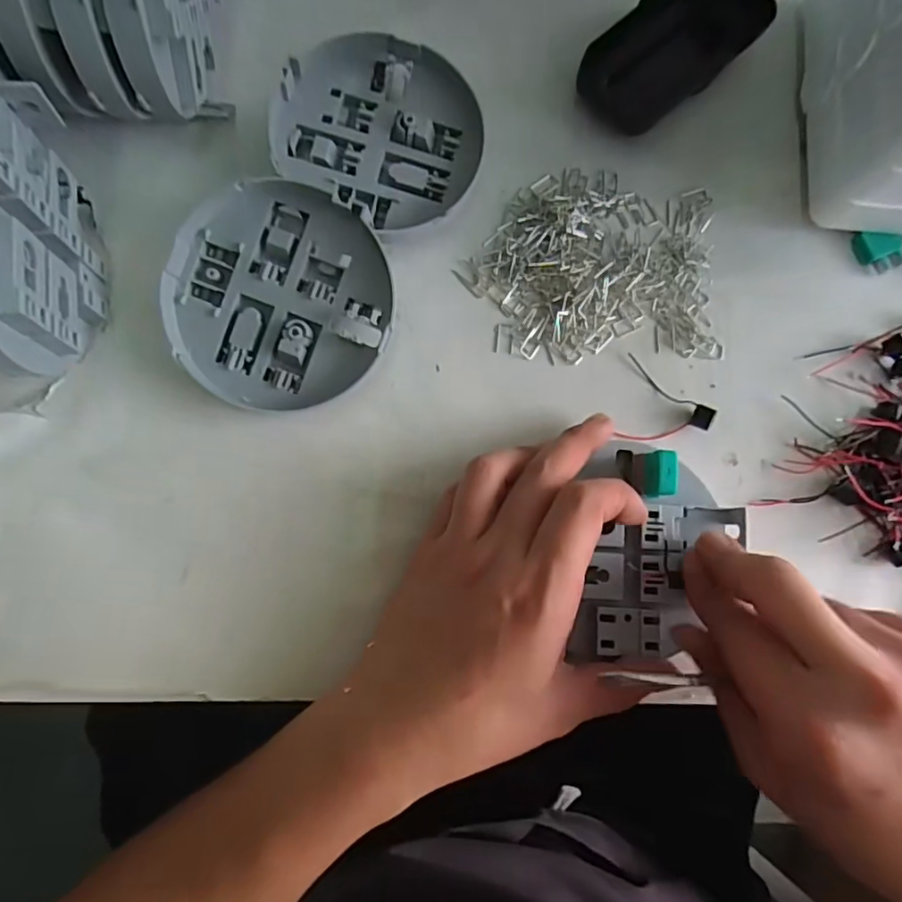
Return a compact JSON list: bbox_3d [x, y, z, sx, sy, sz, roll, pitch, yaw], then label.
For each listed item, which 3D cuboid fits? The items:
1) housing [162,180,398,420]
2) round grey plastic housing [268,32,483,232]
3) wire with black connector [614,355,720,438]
[{"bbox_3d":[-0.081,-0.072,0.275,0.102,0.026,0.099,1,82,-4],"label":"housing"},{"bbox_3d":[-0.036,-0.162,0.296,0.101,0.020,0.091,22,81,-1],"label":"round grey plastic housing"},{"bbox_3d":[0.112,-0.023,0.290,0.048,0.012,0.044,17,81,-2],"label":"wire with black connector"}]

